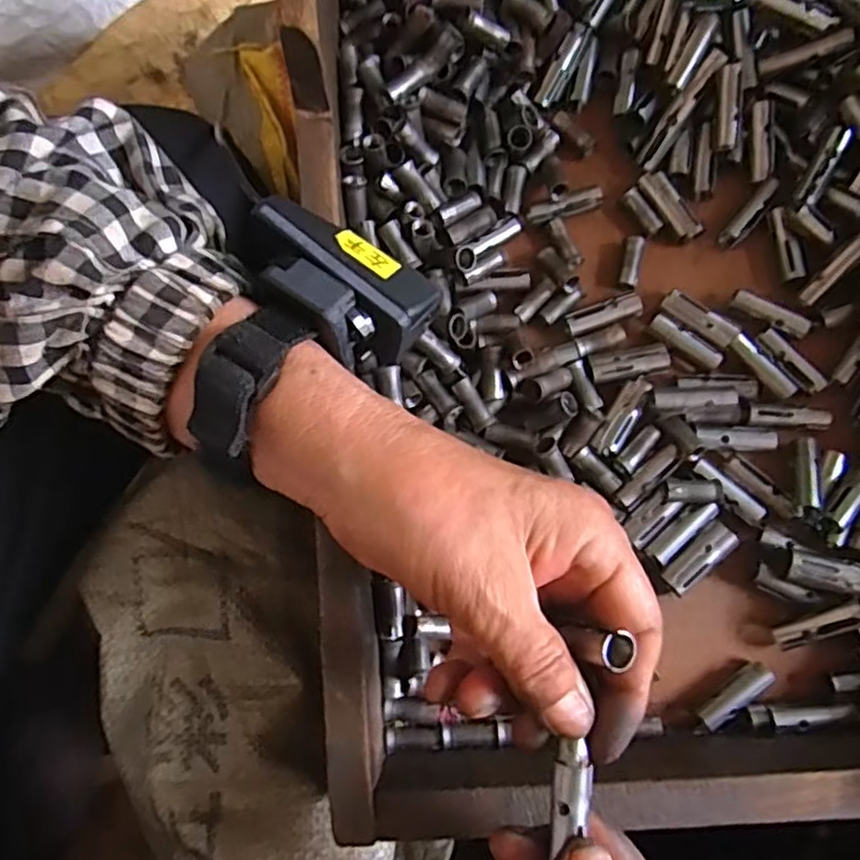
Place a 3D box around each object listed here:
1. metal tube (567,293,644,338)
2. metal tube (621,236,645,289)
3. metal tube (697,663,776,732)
[{"bbox_3d":[0.085,-0.056,0.335,0.038,0.009,0.012,-19,76,-3],"label":"metal tube"},{"bbox_3d":[0.098,-0.081,0.339,0.009,0.010,0.025,12,76,4],"label":"metal tube"},{"bbox_3d":[0.134,0.117,0.305,0.036,0.011,0.011,-38,78,-8],"label":"metal tube"}]

